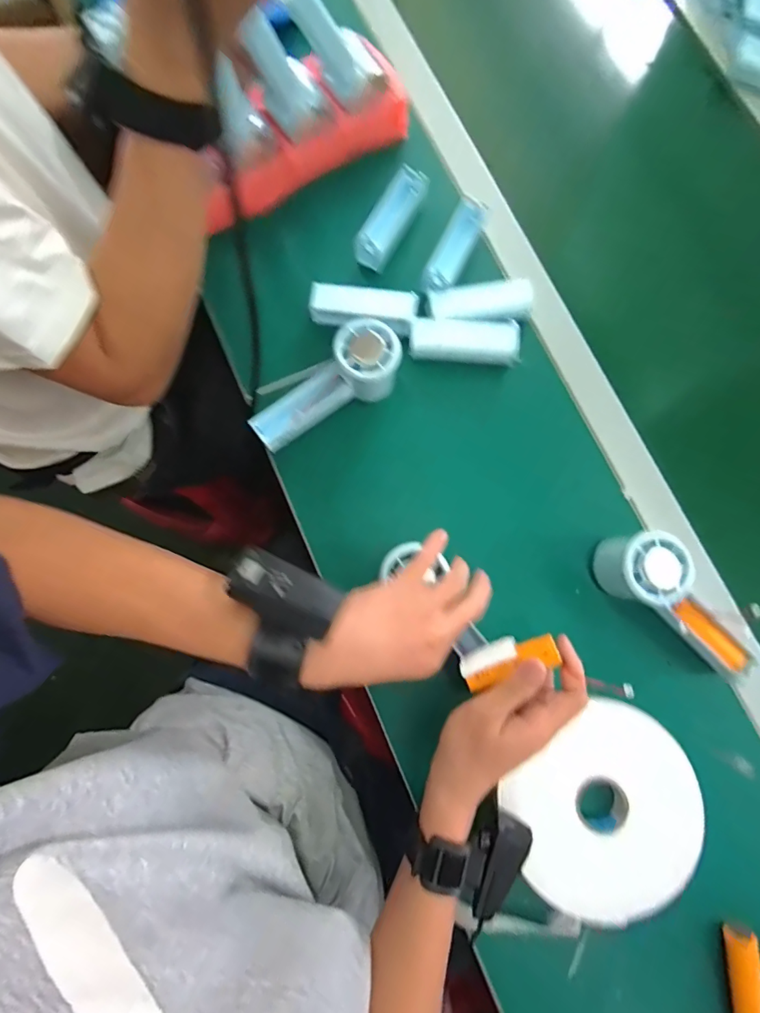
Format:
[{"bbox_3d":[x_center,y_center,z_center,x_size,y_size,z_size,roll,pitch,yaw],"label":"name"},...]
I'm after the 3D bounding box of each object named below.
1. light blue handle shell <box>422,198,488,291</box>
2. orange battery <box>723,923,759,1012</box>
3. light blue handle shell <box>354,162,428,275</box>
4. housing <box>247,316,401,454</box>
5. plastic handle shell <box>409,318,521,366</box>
[{"bbox_3d":[0.077,-0.262,0.472,0.029,0.022,0.107,25,80,6],"label":"light blue handle shell"},{"bbox_3d":[0.284,0.375,0.365,0.022,0.016,0.084,-1,78,1],"label":"orange battery"},{"bbox_3d":[0.012,-0.296,0.486,0.031,0.033,0.109,28,80,6],"label":"light blue handle shell"},{"bbox_3d":[-0.048,-0.108,0.438,0.151,0.050,0.060,-38,80,6],"label":"housing"},{"bbox_3d":[0.083,-0.163,0.459,0.104,0.025,0.037,4,78,2],"label":"plastic handle shell"}]

